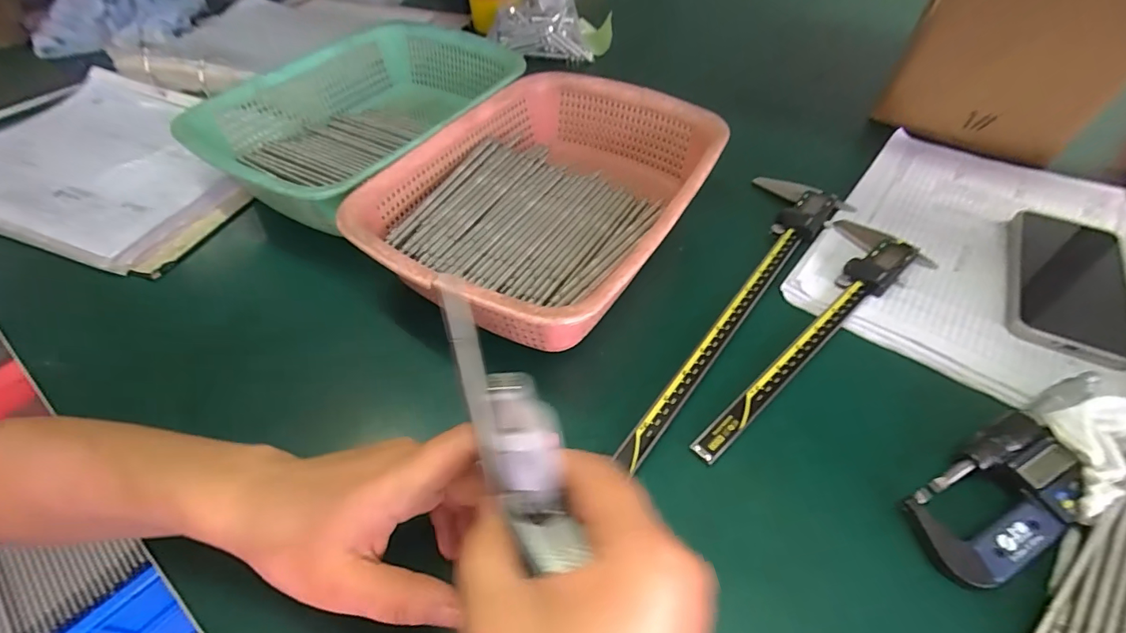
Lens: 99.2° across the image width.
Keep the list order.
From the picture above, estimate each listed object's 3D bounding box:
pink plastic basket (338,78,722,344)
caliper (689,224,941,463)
[{"bbox_3d":[-0.010,-0.096,0.416,0.220,0.087,0.296,25,57,18],"label":"pink plastic basket"},{"bbox_3d":[0.181,-0.001,0.371,0.283,0.010,0.075,-31,58,-22],"label":"caliper"}]

